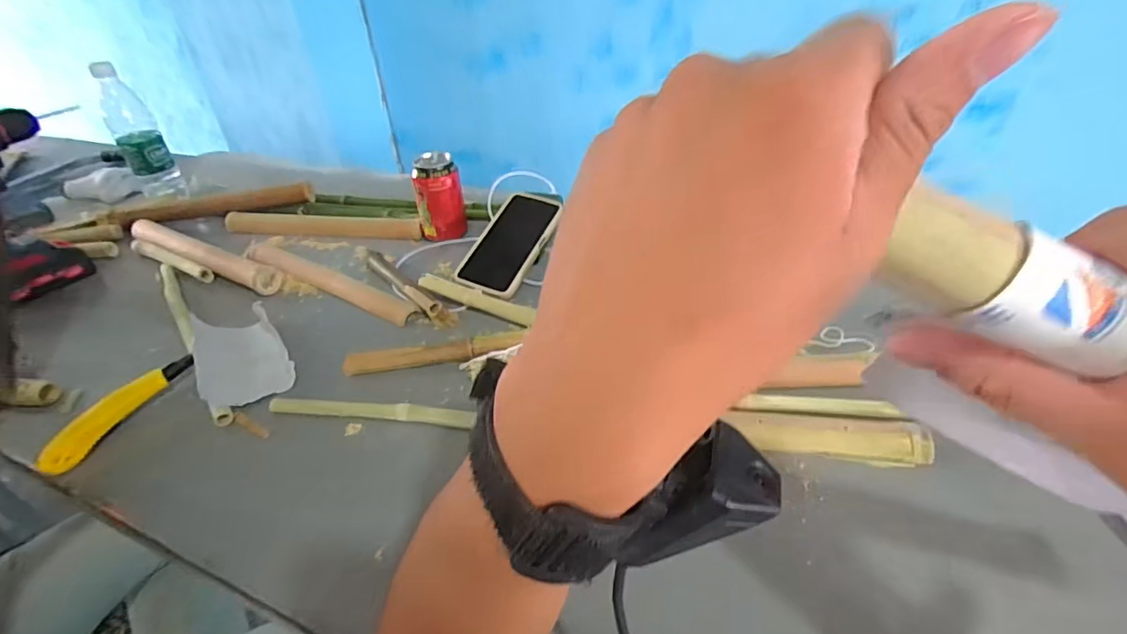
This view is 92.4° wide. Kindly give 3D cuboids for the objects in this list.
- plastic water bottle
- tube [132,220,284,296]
[{"bbox_3d":[-0.655,-0.280,0.829,0.065,0.186,0.052,-27,43,-28],"label":"plastic water bottle"},{"bbox_3d":[-0.489,-0.082,0.727,0.295,0.036,0.042,16,41,25],"label":"tube"}]

